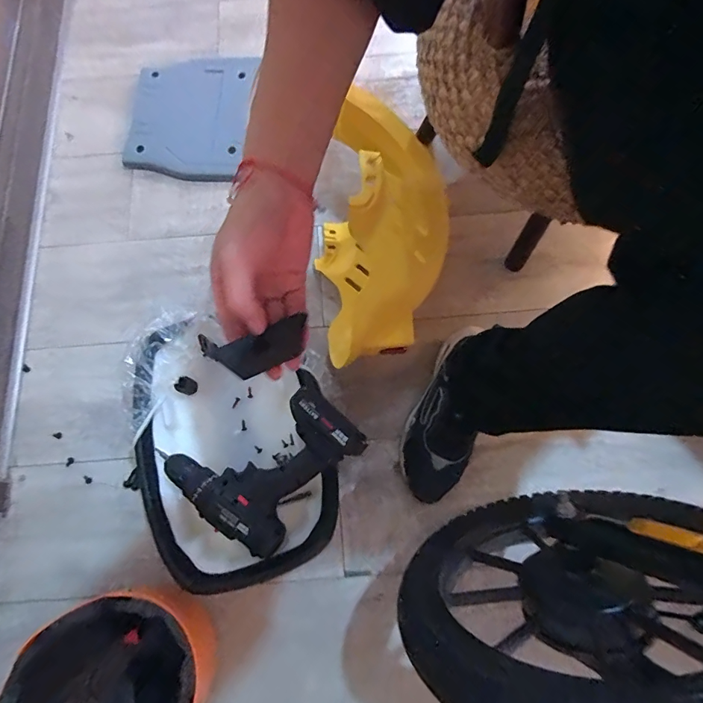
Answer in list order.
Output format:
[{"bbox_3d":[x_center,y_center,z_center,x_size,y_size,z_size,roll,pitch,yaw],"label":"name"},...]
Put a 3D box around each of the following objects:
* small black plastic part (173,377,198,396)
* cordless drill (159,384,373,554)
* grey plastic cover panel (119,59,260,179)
[{"bbox_3d":[-0.237,0.050,0.611,0.030,0.006,0.024,37,71,-30],"label":"small black plastic part"},{"bbox_3d":[-0.113,0.130,0.540,0.182,0.095,0.205,41,79,11],"label":"cordless drill"},{"bbox_3d":[-0.321,-0.474,0.843,0.225,0.030,0.275,6,74,3],"label":"grey plastic cover panel"}]

